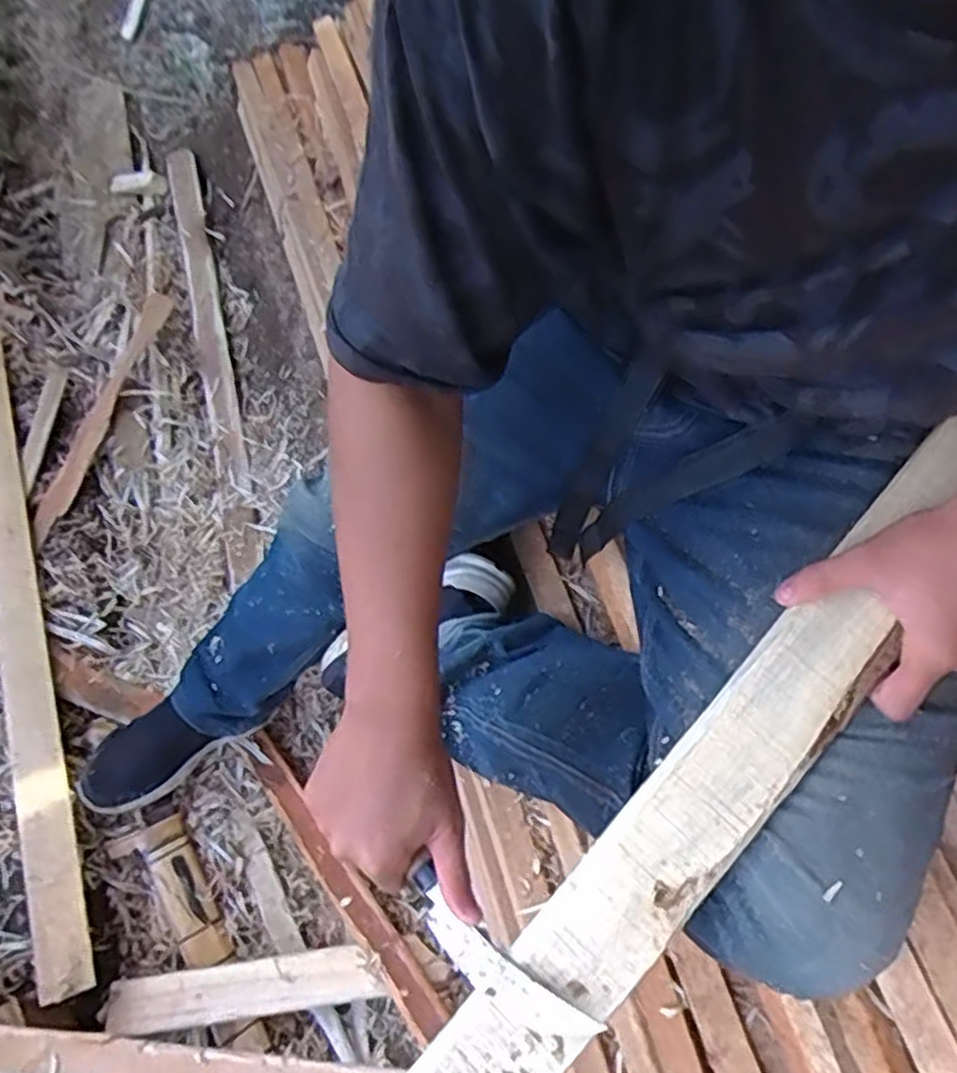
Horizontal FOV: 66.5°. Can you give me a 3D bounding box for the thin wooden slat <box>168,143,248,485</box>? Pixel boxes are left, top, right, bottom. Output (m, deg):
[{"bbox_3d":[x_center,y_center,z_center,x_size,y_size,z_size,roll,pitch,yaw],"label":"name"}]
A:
[{"bbox_3d":[-0.471,-0.391,1.260,0.052,0.016,0.688,-13,74,-4],"label":"thin wooden slat"}]

